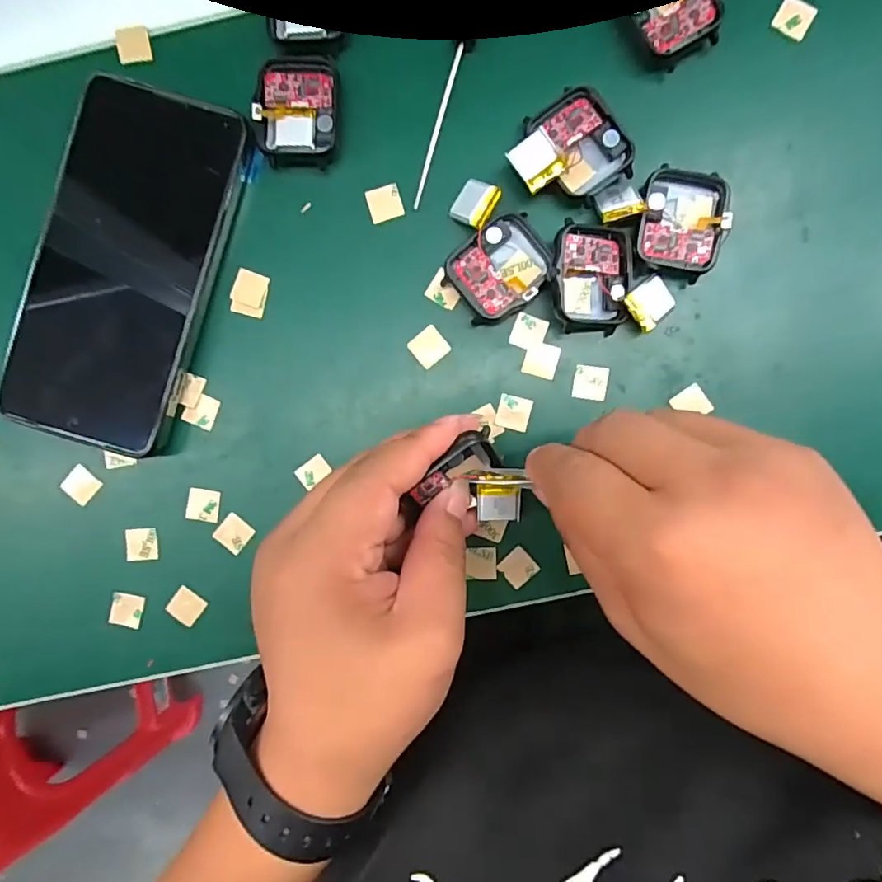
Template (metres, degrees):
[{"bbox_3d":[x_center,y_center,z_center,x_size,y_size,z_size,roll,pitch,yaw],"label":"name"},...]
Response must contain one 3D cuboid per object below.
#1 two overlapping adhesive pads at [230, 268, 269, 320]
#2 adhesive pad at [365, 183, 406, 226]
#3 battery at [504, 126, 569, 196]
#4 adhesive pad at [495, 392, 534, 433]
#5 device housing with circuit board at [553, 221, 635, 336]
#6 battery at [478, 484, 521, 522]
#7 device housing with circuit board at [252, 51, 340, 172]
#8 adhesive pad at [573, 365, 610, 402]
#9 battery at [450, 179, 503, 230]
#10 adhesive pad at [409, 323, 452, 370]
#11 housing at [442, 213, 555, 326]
[{"bbox_3d":[-0.090,-0.069,0.255,0.016,0.004,0.020,14,93,1],"label":"two overlapping adhesive pads"},{"bbox_3d":[-0.026,-0.111,0.253,0.015,0.004,0.015,-16,92,3],"label":"adhesive pad"},{"bbox_3d":[0.042,-0.122,0.238,0.021,0.004,0.022,-34,89,-1],"label":"battery"},{"bbox_3d":[0.034,-0.013,0.255,0.015,0.004,0.015,14,93,1],"label":"adhesive pad"},{"bbox_3d":[0.067,-0.073,0.243,0.035,0.017,0.046,2,93,2],"label":"device housing with circuit board"},{"bbox_3d":[0.025,0.027,0.237,0.018,0.004,0.016,0,100,-2],"label":"battery"},{"bbox_3d":[-0.065,-0.150,0.247,0.036,0.010,0.048,3,93,2],"label":"device housing with circuit board"},{"bbox_3d":[0.070,-0.027,0.253,0.015,0.004,0.015,9,93,1],"label":"adhesive pad"},{"bbox_3d":[0.016,-0.107,0.245,0.020,0.005,0.019,43,104,39],"label":"battery"},{"bbox_3d":[-0.006,-0.044,0.255,0.016,0.004,0.016,-40,91,3],"label":"adhesive pad"},{"bbox_3d":[0.028,-0.079,0.247,0.047,0.015,0.038,-37,91,3],"label":"housing"}]

